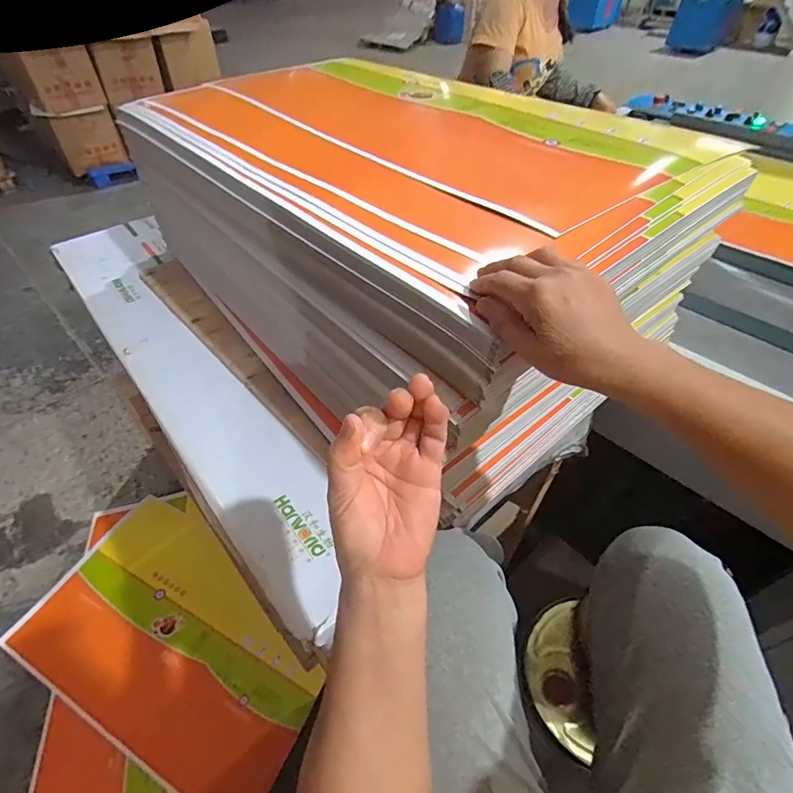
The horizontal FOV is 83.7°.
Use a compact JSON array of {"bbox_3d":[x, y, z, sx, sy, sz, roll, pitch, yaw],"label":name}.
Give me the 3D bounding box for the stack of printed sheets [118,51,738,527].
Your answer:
[{"bbox_3d":[0.015,-0.253,0.688,0.490,0.305,0.698,-30,57,-29],"label":"stack of printed sheets"}]

